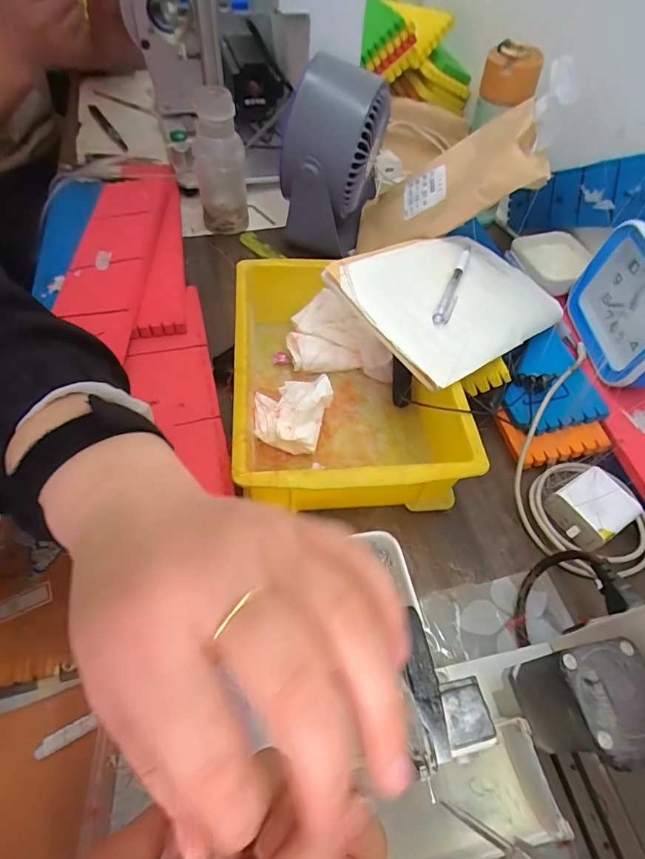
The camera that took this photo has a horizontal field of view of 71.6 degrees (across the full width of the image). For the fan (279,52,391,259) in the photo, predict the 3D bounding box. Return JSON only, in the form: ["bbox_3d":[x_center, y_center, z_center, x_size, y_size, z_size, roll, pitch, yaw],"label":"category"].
[{"bbox_3d":[0.011,-0.297,0.517,0.110,0.180,0.113,5,55,-1],"label":"fan"}]

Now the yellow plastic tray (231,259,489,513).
[{"bbox_3d":[0.015,-0.043,0.398,0.178,0.079,0.244,-1,55,-6],"label":"yellow plastic tray"}]

